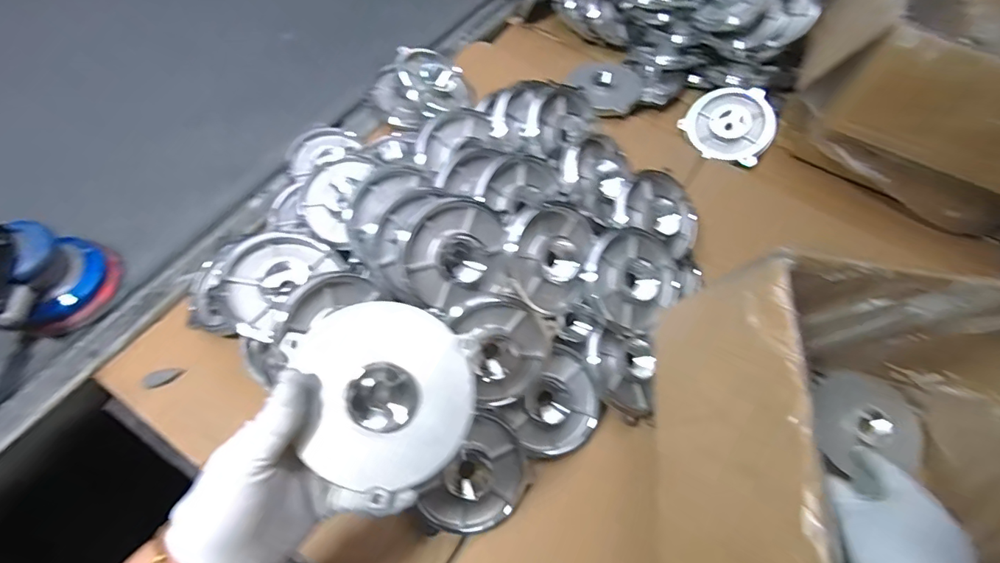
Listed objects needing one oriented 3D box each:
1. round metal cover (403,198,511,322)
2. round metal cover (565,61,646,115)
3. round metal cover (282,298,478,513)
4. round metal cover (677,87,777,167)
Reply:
[{"bbox_3d":[-0.040,-0.024,0.458,0.099,0.011,0.092,-26,98,-12],"label":"round metal cover"},{"bbox_3d":[0.165,-0.294,0.745,0.097,0.019,0.100,2,61,-3],"label":"round metal cover"},{"bbox_3d":[-0.066,0.074,0.302,0.104,0.018,0.122,-12,86,-10],"label":"round metal cover"},{"bbox_3d":[0.343,-0.236,0.737,0.119,0.025,0.119,28,87,18],"label":"round metal cover"}]

